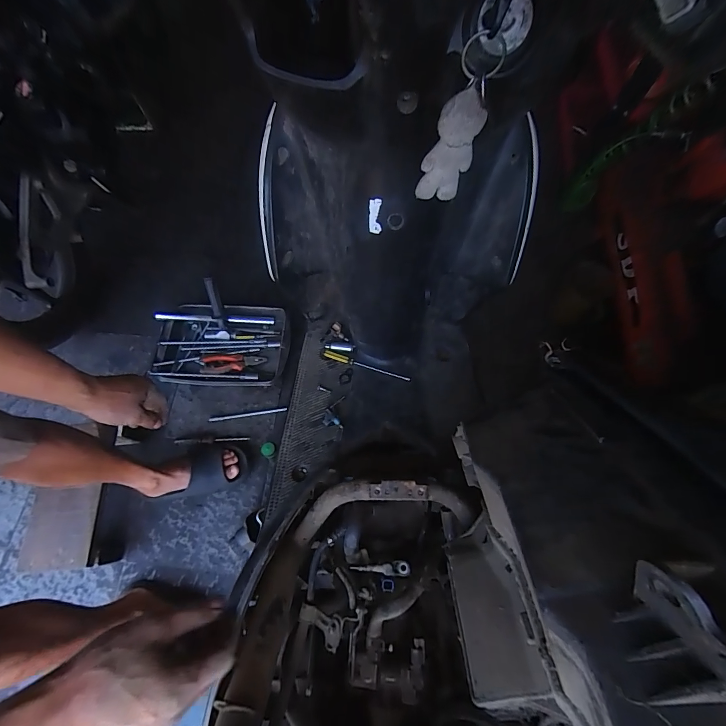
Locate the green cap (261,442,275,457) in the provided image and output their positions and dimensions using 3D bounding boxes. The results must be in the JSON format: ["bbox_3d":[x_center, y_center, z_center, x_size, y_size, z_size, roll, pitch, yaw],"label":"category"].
[{"bbox_3d":[-0.197,0.179,0.753,0.026,0.016,0.028,0,67,1],"label":"green cap"}]

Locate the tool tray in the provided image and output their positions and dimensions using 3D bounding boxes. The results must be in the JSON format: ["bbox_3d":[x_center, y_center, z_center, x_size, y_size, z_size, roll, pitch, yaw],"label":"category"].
[{"bbox_3d":[-0.419,-0.053,1.046,0.355,0.076,0.239,1,67,2],"label":"tool tray"}]

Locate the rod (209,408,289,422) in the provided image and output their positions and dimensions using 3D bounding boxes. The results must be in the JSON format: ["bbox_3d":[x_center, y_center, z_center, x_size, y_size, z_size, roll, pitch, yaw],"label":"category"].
[{"bbox_3d":[-0.316,0.142,0.998,0.212,0.011,0.011,-8,67,-2],"label":"rod"}]

